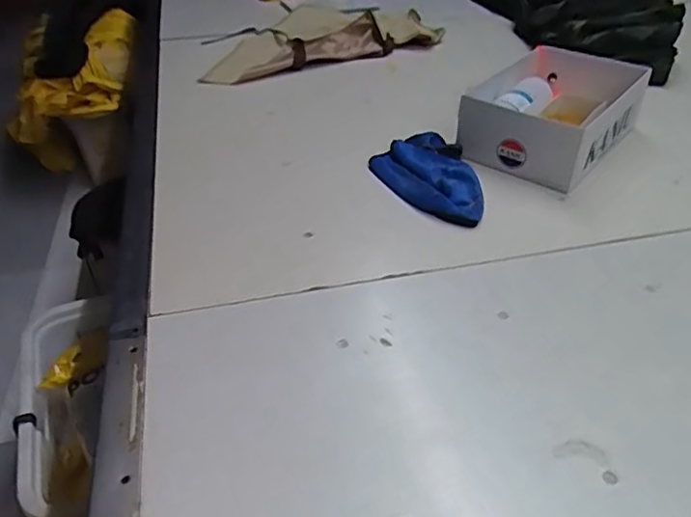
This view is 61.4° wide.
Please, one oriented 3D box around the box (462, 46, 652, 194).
[{"bbox_3d":[0.425,-0.307,1.206,0.284,0.118,0.439,22,42,28],"label":"box"}]

